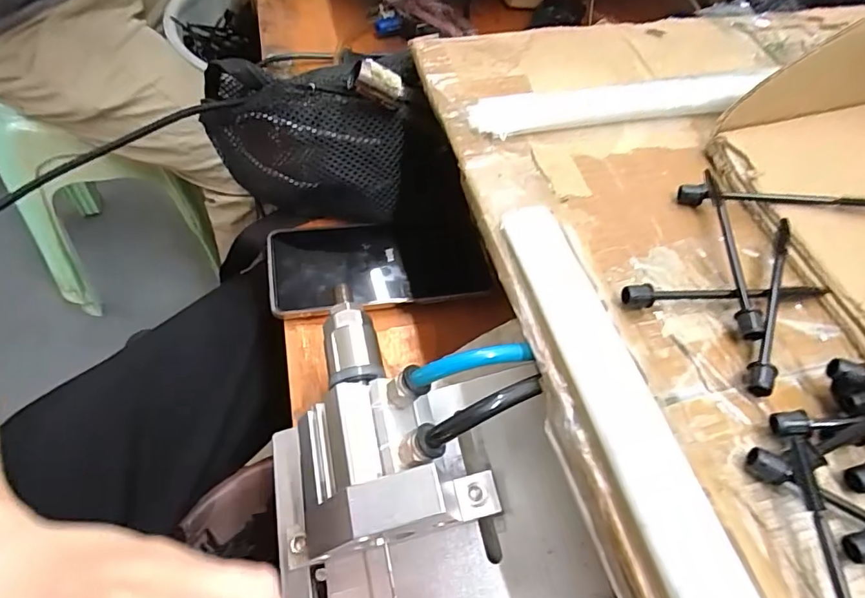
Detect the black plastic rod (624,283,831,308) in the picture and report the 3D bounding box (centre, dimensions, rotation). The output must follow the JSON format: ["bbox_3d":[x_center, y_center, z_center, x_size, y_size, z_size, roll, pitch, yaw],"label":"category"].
[{"bbox_3d":[0.136,-0.003,0.230,0.102,0.011,0.008,-3,56,-7],"label":"black plastic rod"}]

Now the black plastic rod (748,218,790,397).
[{"bbox_3d":[0.156,0.001,0.229,0.009,0.012,0.101,26,57,12],"label":"black plastic rod"}]

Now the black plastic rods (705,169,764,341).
[{"bbox_3d":[0.143,-0.023,0.244,0.009,0.013,0.101,8,55,0],"label":"black plastic rods"}]

